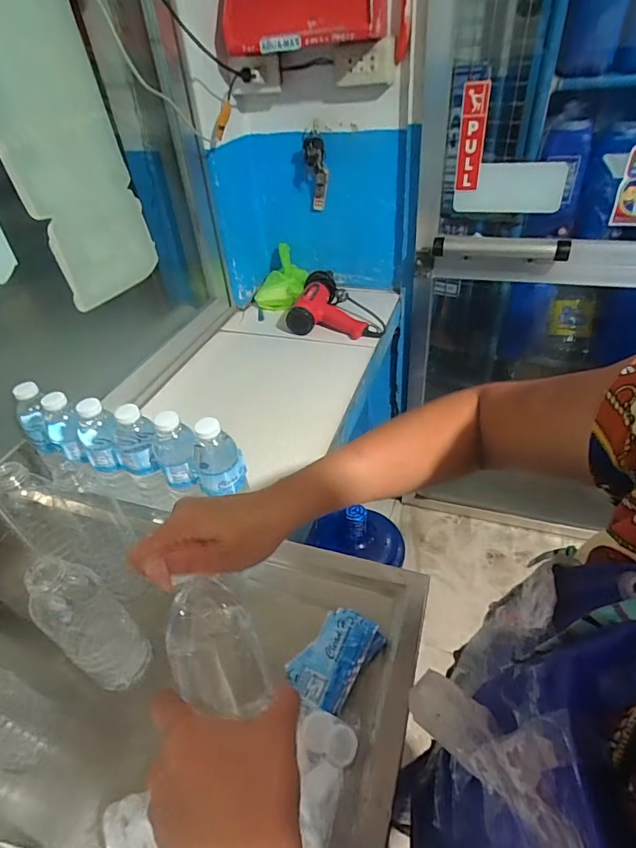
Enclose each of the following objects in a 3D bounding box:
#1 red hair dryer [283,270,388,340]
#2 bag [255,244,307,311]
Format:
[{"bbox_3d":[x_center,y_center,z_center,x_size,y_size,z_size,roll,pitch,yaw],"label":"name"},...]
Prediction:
[{"bbox_3d":[0.054,-0.289,1.139,0.229,0.104,0.176,4,41,11],"label":"red hair dryer"},{"bbox_3d":[-0.083,-0.391,1.235,0.132,0.112,0.169,17,45,25],"label":"bag"}]

